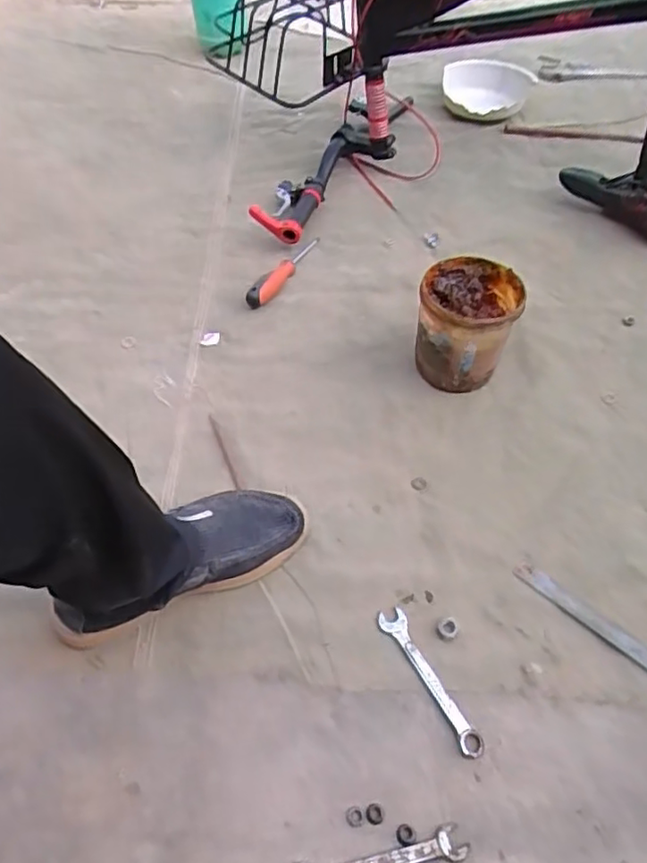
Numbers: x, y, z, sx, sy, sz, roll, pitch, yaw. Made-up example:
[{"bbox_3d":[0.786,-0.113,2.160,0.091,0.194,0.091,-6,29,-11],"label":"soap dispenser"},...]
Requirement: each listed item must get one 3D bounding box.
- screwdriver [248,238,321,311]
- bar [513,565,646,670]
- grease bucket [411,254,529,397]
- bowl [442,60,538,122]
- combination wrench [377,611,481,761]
[{"bbox_3d":[-0.059,-0.250,0.957,0.031,0.032,0.173,26,59,20],"label":"screwdriver"},{"bbox_3d":[0.314,0.220,0.626,0.270,0.006,0.023,36,63,25],"label":"bar"},{"bbox_3d":[0.183,-0.128,0.817,0.117,0.143,0.114,-1,54,2],"label":"grease bucket"},{"bbox_3d":[0.309,-0.642,1.188,0.164,0.065,0.164,4,54,6],"label":"bowl"},{"bbox_3d":[0.102,0.240,0.612,0.027,0.007,0.153,-24,56,-14],"label":"combination wrench"}]

